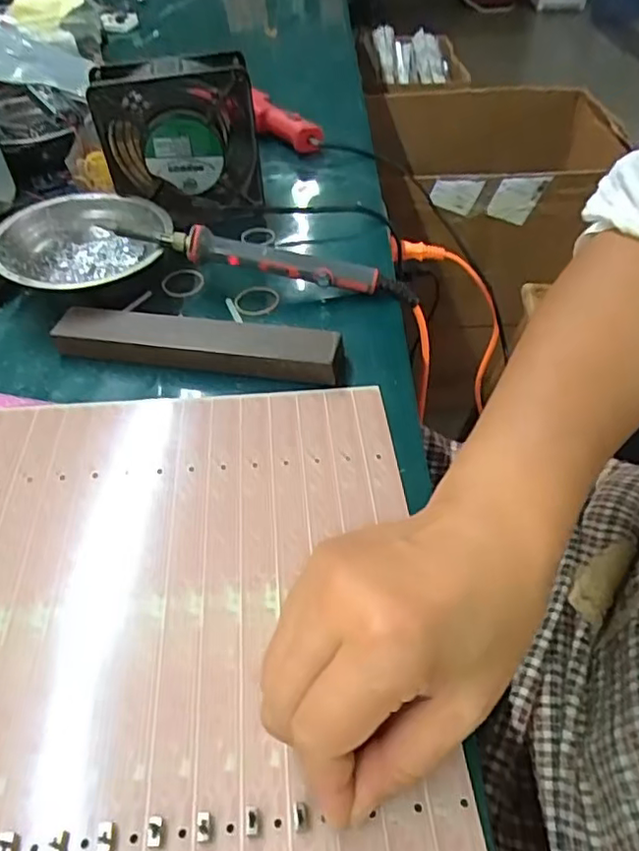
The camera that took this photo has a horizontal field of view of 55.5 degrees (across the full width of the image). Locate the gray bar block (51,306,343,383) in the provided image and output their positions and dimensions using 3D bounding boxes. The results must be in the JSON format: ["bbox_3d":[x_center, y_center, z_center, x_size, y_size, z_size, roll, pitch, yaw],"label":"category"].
[{"bbox_3d":[-0.081,-0.054,0.400,0.189,0.020,0.035,7,47,9],"label":"gray bar block"}]

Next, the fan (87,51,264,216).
[{"bbox_3d":[-0.110,-0.226,0.487,0.119,0.118,0.039,-6,47,-3],"label":"fan"}]

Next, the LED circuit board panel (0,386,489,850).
[{"bbox_3d":[-0.070,0.087,0.273,0.238,0.006,0.282,-4,47,-3],"label":"LED circuit board panel"}]

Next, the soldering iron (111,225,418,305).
[{"bbox_3d":[-0.035,-0.119,0.438,0.213,0.017,0.021,12,47,-3],"label":"soldering iron"}]

